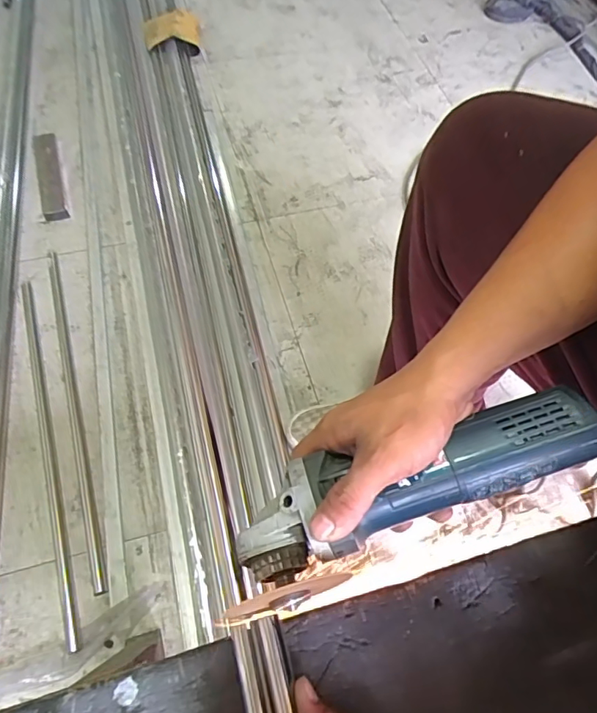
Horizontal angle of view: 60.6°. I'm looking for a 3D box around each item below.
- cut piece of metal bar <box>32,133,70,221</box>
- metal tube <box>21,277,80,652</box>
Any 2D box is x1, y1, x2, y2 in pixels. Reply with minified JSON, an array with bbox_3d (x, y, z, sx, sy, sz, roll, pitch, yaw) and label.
[{"bbox_3d":[-0.558,-0.405,1.142,0.051,0.013,0.265,-15,64,-10],"label":"cut piece of metal bar"},{"bbox_3d":[-0.417,0.132,0.842,0.019,0.014,0.643,-16,62,-12],"label":"metal tube"}]

